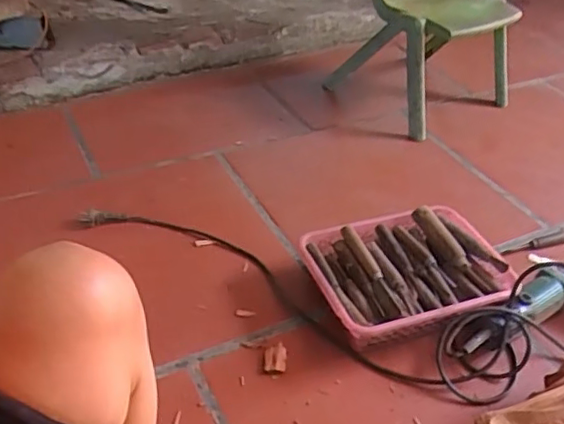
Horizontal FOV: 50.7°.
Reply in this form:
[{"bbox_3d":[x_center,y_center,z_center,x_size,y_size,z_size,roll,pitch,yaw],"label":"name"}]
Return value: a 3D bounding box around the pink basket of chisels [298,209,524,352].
[{"bbox_3d":[0.207,0.112,1.003,0.314,0.091,0.240,-12,42,-19],"label":"pink basket of chisels"}]

